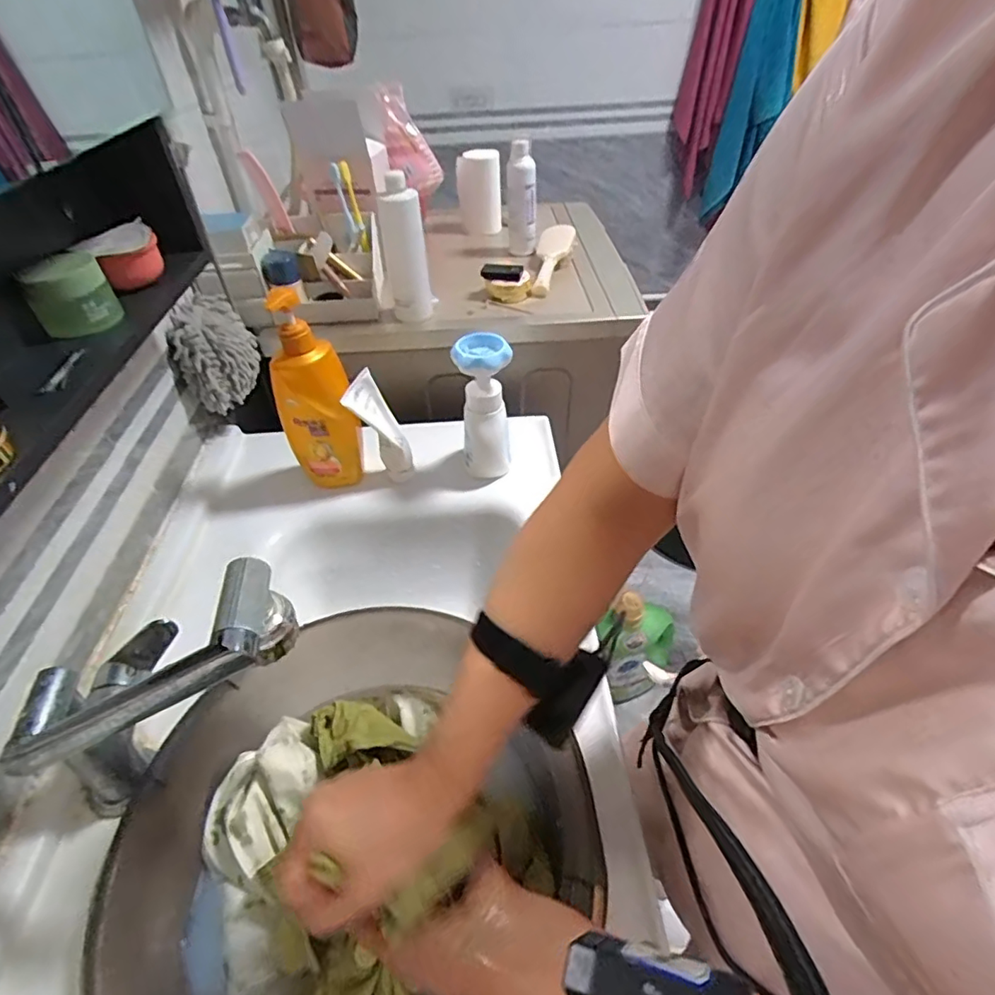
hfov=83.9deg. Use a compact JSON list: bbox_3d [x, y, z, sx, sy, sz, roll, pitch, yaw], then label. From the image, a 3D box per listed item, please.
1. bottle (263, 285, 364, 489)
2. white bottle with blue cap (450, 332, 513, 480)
[{"bbox_3d":[-0.231,-0.127,0.692,0.089,0.268,0.046,-18,45,-15],"label":"bottle"},{"bbox_3d":[-0.017,-0.113,0.736,0.070,0.193,0.059,-4,43,-1],"label":"white bottle with blue cap"}]

